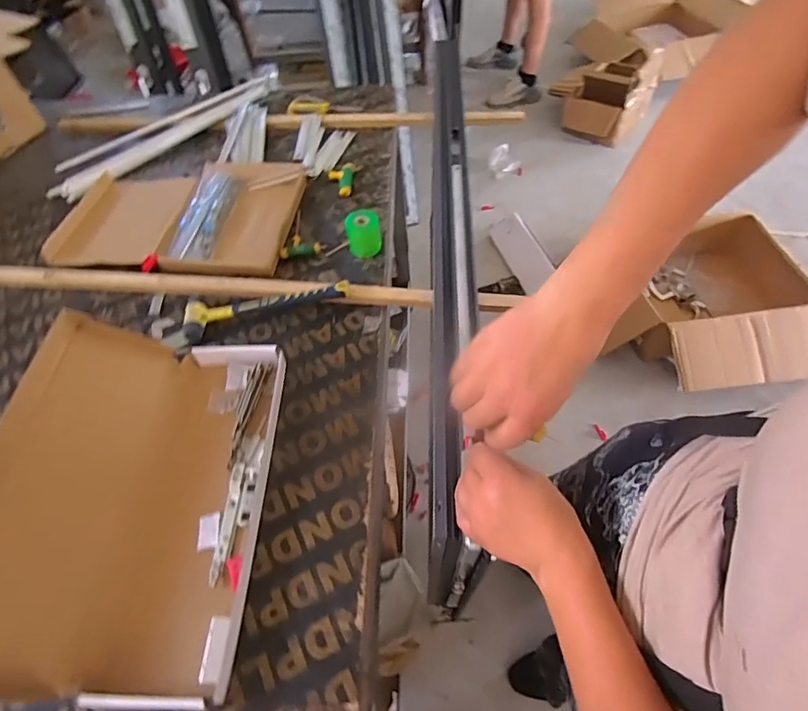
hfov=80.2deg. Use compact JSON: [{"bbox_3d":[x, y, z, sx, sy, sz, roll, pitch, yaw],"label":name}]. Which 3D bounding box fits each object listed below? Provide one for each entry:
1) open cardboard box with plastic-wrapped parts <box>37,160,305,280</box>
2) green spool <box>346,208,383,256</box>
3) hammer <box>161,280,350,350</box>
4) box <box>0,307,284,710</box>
[{"bbox_3d":[-0.428,-0.264,0.901,0.437,0.038,0.297,3,55,7],"label":"open cardboard box with plastic-wrapped parts"},{"bbox_3d":[-0.067,-0.206,0.807,0.056,0.060,0.048,-8,54,-1],"label":"green spool"},{"bbox_3d":[-0.227,-0.078,0.735,0.279,0.029,0.075,-18,55,-8],"label":"hammer"},{"bbox_3d":[-0.305,0.139,0.536,0.255,0.124,0.400,-3,54,3],"label":"box"}]

